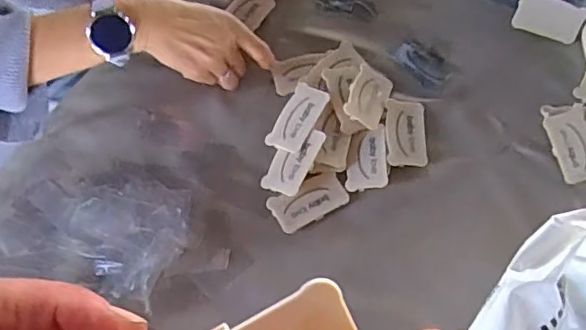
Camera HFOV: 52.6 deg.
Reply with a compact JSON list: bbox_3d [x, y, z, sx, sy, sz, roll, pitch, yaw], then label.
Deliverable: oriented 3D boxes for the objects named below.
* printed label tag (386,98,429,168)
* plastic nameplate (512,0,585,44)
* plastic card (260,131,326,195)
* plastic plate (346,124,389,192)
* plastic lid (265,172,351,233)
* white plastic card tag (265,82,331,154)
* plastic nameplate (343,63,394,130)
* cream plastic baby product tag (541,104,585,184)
[{"bbox_3d":[0.118,-0.033,0.611,0.041,0.005,0.074,3,65,0],"label":"printed label tag"},{"bbox_3d":[0.288,-0.164,0.662,0.074,0.006,0.043,18,95,-1],"label":"plastic nameplate"},{"bbox_3d":[0.001,-0.005,0.598,0.039,0.005,0.073,21,76,25],"label":"plastic card"},{"bbox_3d":[0.075,-0.007,0.602,0.040,0.009,0.067,2,65,0],"label":"plastic plate"},{"bbox_3d":[0.016,0.036,0.586,0.073,0.007,0.041,-23,67,-11],"label":"plastic lid"},{"bbox_3d":[0.006,-0.049,0.612,0.040,0.004,0.074,23,77,27],"label":"white plastic card tag"},{"bbox_3d":[0.080,-0.072,0.624,0.041,0.006,0.068,27,63,-7],"label":"plastic nameplate"},{"bbox_3d":[0.289,-0.024,0.612,0.044,0.013,0.084,-7,65,-4],"label":"cream plastic baby product tag"}]

